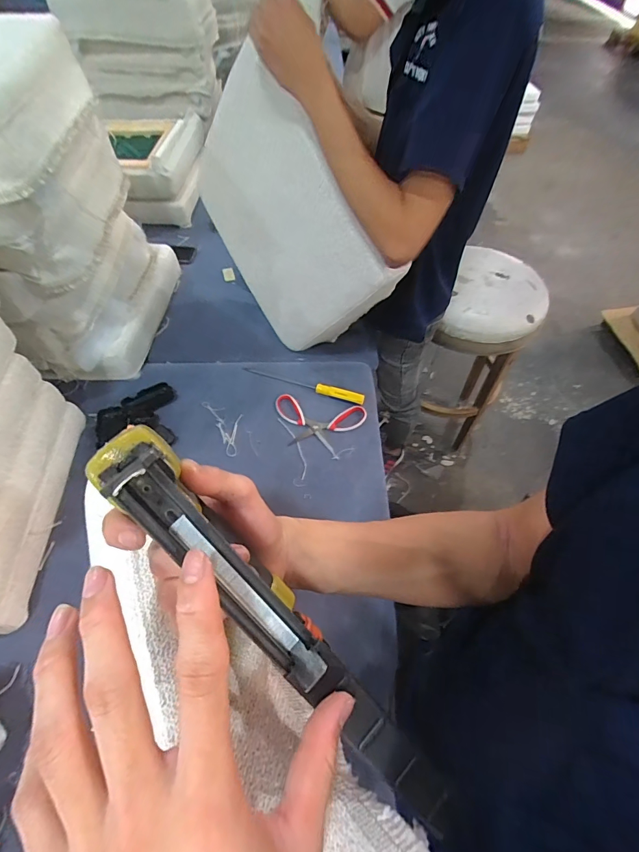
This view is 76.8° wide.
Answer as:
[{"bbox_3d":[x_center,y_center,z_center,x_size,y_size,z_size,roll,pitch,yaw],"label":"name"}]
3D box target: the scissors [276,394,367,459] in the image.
[{"bbox_3d":[-0.009,-0.005,0.901,0.207,0.011,0.131,11,56,7],"label":"scissors"}]

